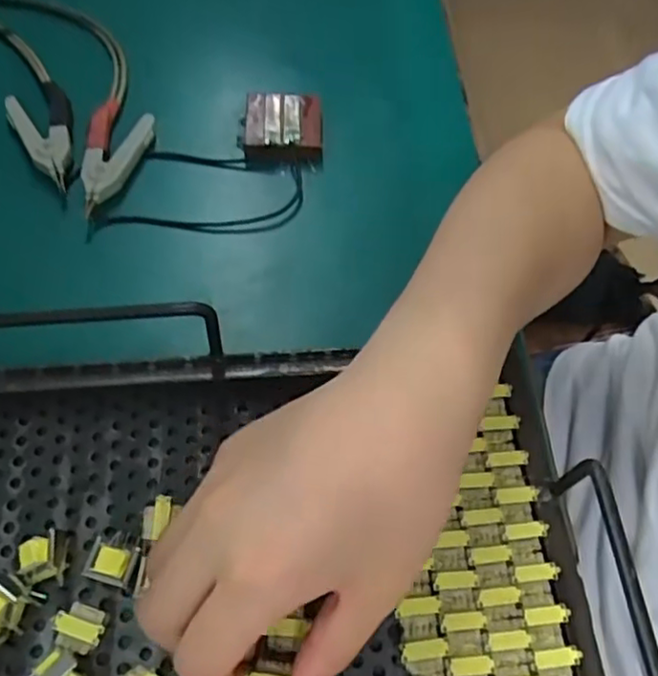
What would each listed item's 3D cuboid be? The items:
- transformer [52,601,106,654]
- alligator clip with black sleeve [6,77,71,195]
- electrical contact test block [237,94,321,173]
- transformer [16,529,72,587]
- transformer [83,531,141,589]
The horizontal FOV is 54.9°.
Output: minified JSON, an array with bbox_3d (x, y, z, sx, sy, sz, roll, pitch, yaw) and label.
[{"bbox_3d":[-0.098,0.116,0.253,0.019,0.017,0.016,18,61,5],"label":"transformer"},{"bbox_3d":[-0.171,-0.127,0.389,0.037,0.008,0.093,-27,67,-19],"label":"alligator clip with black sleeve"},{"bbox_3d":[-0.030,-0.132,0.408,0.052,0.025,0.056,5,61,-3],"label":"electrical contact test block"},{"bbox_3d":[-0.118,0.090,0.264,0.017,0.018,0.021,-1,61,-6],"label":"transformer"},{"bbox_3d":[-0.089,0.093,0.266,0.017,0.017,0.021,12,61,2],"label":"transformer"}]

